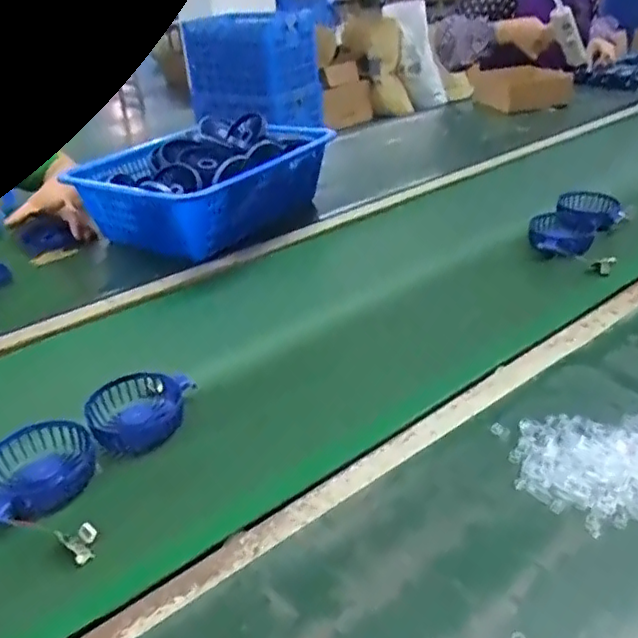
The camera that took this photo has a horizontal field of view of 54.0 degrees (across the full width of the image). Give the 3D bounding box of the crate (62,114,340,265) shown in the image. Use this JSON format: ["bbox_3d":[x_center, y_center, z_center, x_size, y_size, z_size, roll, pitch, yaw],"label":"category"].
[{"bbox_3d":[-0.167,-0.212,0.979,0.233,0.129,0.347,20,37,34],"label":"crate"}]

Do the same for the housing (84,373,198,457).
[{"bbox_3d":[-0.172,0.085,0.605,0.098,0.031,0.098,-18,33,-24],"label":"housing"}]

